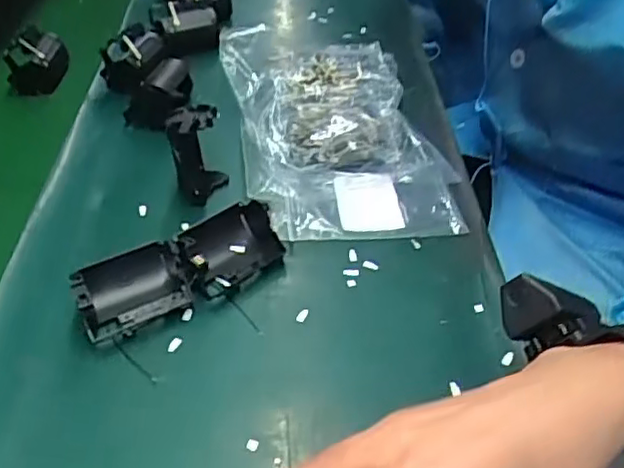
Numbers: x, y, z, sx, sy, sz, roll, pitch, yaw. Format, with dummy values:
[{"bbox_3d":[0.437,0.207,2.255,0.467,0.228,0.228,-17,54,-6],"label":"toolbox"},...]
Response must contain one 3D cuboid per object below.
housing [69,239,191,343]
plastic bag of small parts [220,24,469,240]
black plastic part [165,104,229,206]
[{"bbox_3d":[-0.122,0.034,0.433,0.071,0.037,0.054,-22,47,-24],"label":"housing"},{"bbox_3d":[0.015,-0.114,0.609,0.182,0.032,0.327,-5,42,-7],"label":"plastic bag of small parts"},{"bbox_3d":[-0.093,-0.067,0.525,0.043,0.068,0.051,-7,43,-9],"label":"black plastic part"}]

